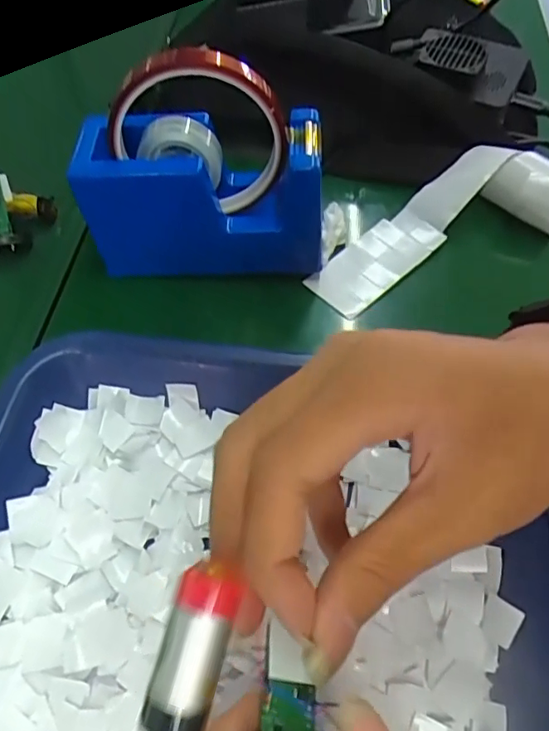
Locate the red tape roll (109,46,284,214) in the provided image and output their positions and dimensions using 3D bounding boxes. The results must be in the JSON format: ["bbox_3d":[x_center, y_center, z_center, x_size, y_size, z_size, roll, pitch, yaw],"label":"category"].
[{"bbox_3d":[-0.038,-0.117,0.270,0.083,0.081,0.019,0,58,-5],"label":"red tape roll"}]

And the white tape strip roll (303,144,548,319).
[{"bbox_3d":[0.098,-0.092,0.336,0.170,0.035,0.068,-20,62,-16],"label":"white tape strip roll"}]

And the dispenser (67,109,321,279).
[{"bbox_3d":[-0.038,-0.093,0.302,0.132,0.089,0.047,4,58,-4],"label":"dispenser"}]

